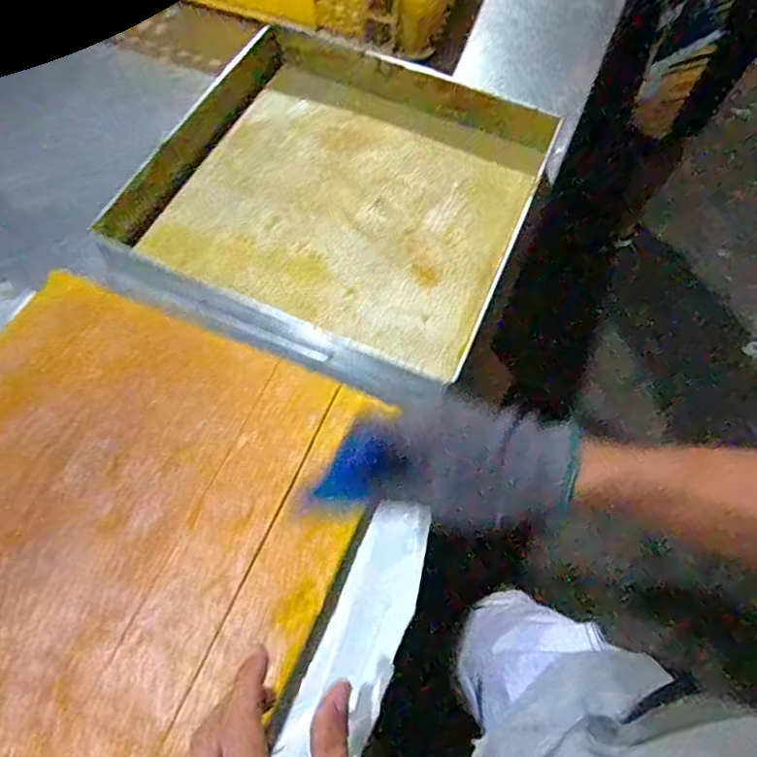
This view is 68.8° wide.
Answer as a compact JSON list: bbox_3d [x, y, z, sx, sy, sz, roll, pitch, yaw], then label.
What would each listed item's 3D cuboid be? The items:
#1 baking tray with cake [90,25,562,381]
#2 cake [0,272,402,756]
[{"bbox_3d":[-0.047,-0.244,0.723,0.489,0.066,0.476,22,65,8],"label":"baking tray with cake"},{"bbox_3d":[-0.260,0.129,0.518,0.431,0.030,0.425,22,65,8],"label":"cake"}]

